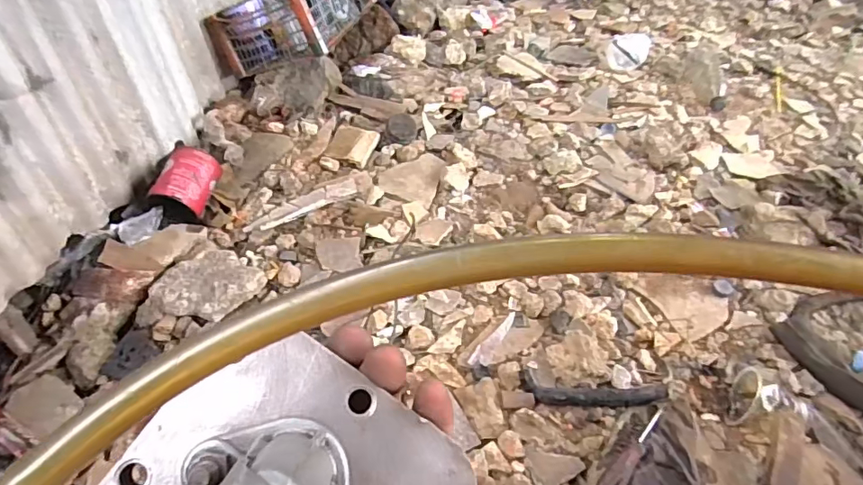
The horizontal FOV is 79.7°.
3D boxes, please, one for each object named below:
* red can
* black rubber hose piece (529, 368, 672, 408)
[{"bbox_3d":[-0.488,-0.110,1.035,0.089,0.103,0.153,6,50,5],"label":"red can"},{"bbox_3d":[0.244,0.223,0.774,0.199,0.035,0.043,5,48,4],"label":"black rubber hose piece"}]

